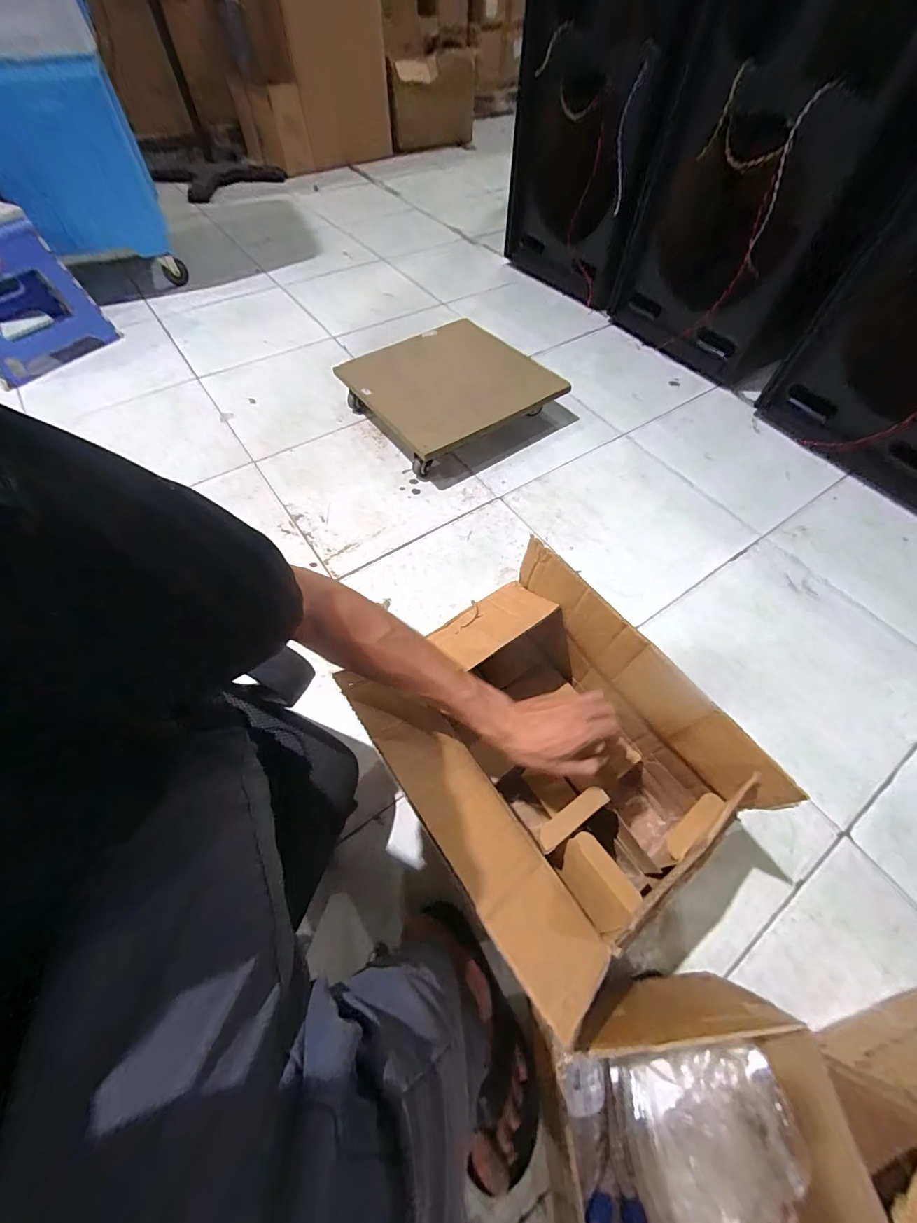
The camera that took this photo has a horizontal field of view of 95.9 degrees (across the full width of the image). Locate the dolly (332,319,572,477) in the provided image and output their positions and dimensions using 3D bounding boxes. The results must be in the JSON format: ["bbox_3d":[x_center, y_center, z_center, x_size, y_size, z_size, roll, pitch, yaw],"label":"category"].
[{"bbox_3d":[-0.027,-0.530,1.001,0.403,0.095,0.395,-35,67,-19],"label":"dolly"}]

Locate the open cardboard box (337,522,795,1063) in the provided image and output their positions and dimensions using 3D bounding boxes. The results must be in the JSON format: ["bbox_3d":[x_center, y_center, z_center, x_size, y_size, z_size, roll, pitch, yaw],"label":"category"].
[{"bbox_3d":[0.090,0.168,0.502,0.298,0.220,0.374,-32,66,-17],"label":"open cardboard box"}]

